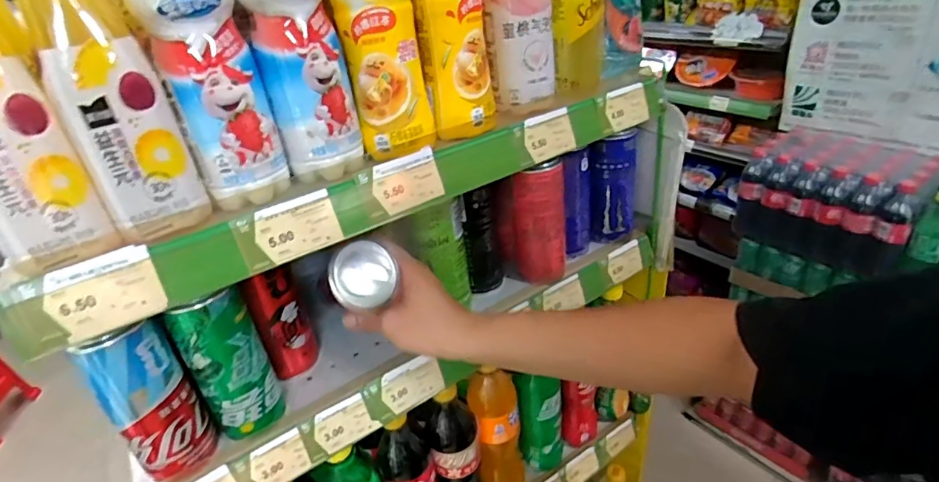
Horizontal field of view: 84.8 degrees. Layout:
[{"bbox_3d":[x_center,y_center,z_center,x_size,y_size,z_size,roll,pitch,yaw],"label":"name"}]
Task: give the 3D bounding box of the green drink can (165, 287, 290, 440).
[{"bbox_3d":[-0.203,0.100,0.434,0.059,0.145,0.059,-6,30,3],"label":"green drink can"}]

